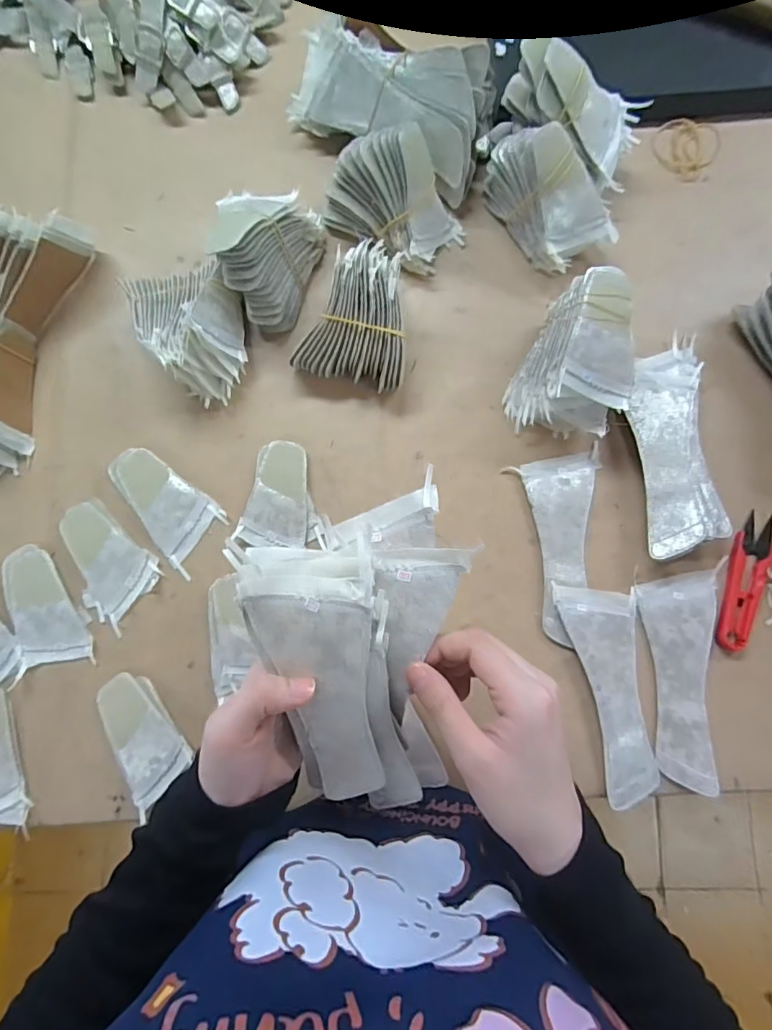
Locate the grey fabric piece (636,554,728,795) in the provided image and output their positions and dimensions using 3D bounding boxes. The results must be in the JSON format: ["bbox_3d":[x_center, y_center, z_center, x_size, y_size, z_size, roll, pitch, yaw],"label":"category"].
[{"bbox_3d":[0.234,0.124,0.399,0.060,0.020,0.166,7,82,2],"label":"grey fabric piece"}]

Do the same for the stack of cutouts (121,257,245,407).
[{"bbox_3d":[-0.161,-0.157,0.428,0.082,0.066,0.111,-20,82,-2],"label":"stack of cutouts"}]

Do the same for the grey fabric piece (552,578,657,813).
[{"bbox_3d":[0.176,0.140,0.403,0.063,0.014,0.163,-3,82,0],"label":"grey fabric piece"}]

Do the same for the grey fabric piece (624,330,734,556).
[{"bbox_3d":[0.240,-0.060,0.421,0.063,0.033,0.188,0,82,1],"label":"grey fabric piece"}]

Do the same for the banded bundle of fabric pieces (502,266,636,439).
[{"bbox_3d":[0.154,-0.127,0.414,0.084,0.079,0.112,12,82,2],"label":"banded bundle of fabric pieces"}]

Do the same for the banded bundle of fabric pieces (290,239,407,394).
[{"bbox_3d":[-0.024,-0.167,0.433,0.092,0.060,0.103,12,82,2],"label":"banded bundle of fabric pieces"}]

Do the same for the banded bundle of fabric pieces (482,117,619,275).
[{"bbox_3d":[0.143,-0.282,0.436,0.063,0.080,0.121,-31,83,-4],"label":"banded bundle of fabric pieces"}]

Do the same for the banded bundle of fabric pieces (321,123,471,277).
[{"bbox_3d":[0.008,-0.277,0.439,0.111,0.079,0.083,41,84,6],"label":"banded bundle of fabric pieces"}]

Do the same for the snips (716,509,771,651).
[{"bbox_3d":[0.295,0.054,0.413,0.030,0.013,0.113,18,83,3],"label":"snips"}]

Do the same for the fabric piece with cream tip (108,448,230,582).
[{"bbox_3d":[-0.196,-0.010,0.434,0.111,0.008,0.062,39,84,6],"label":"fabric piece with cream tip"}]

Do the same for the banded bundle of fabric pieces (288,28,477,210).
[{"bbox_3d":[0.003,-0.369,0.459,0.185,0.067,0.087,26,83,4],"label":"banded bundle of fabric pieces"}]

